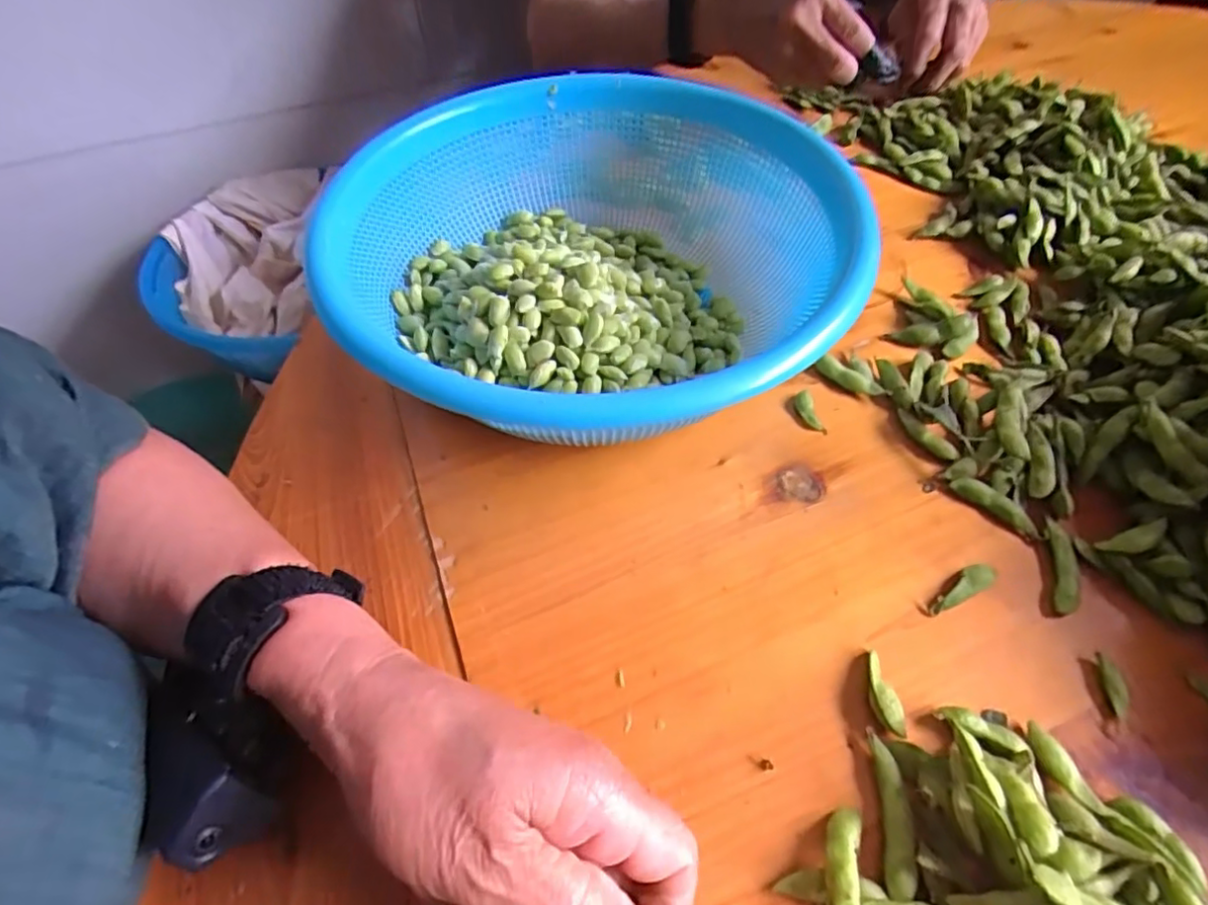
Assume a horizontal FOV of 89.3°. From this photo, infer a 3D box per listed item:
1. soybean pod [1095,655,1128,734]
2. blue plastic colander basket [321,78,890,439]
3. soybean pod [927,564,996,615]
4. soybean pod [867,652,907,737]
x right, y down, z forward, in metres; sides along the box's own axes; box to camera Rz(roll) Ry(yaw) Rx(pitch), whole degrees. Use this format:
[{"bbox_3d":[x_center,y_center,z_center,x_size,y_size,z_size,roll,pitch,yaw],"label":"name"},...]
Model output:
[{"bbox_3d":[0.219,0.102,0.262,0.007,0.007,0.031,1,55,3],"label":"soybean pod"},{"bbox_3d":[0.000,-0.100,0.351,0.267,0.102,0.282,-1,55,2],"label":"blue plastic colander basket"},{"bbox_3d":[0.170,0.063,0.290,0.043,0.007,0.012,-23,57,-14],"label":"soybean pod"},{"bbox_3d":[0.117,0.102,0.259,0.010,0.011,0.035,-6,55,-2],"label":"soybean pod"}]

